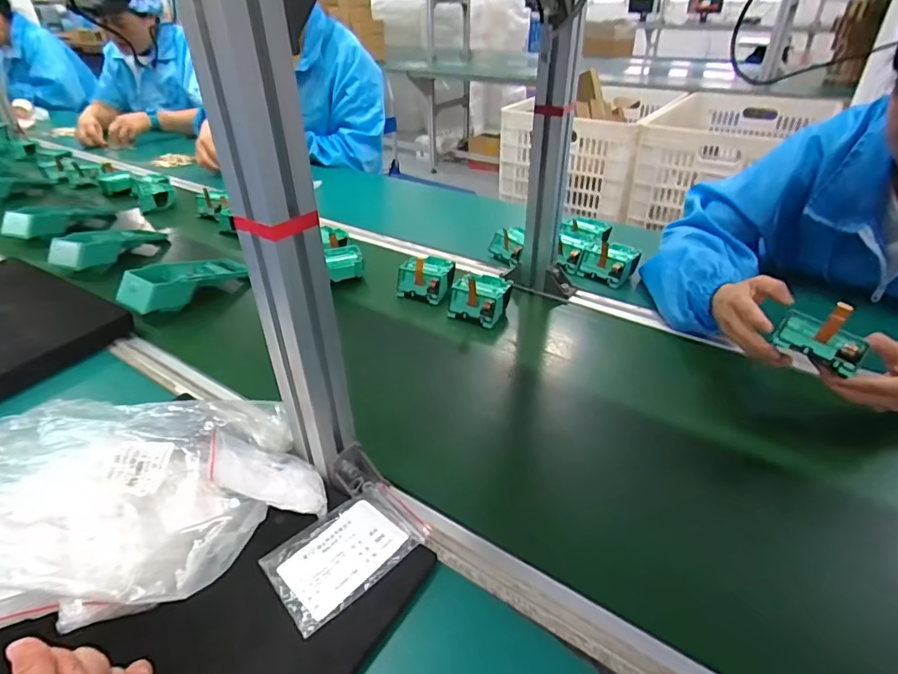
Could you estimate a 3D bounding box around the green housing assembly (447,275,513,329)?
[{"bbox_3d":[0.046,-0.058,0.727,0.079,0.048,0.076,16,37,25],"label":"green housing assembly"}]

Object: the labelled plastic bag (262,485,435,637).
[{"bbox_3d":[-0.082,0.174,0.410,0.122,0.008,0.076,-29,42,-33],"label":"labelled plastic bag"}]

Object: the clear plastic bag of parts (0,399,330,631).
[{"bbox_3d":[-0.260,0.126,0.415,0.284,0.078,0.218,-7,34,-9],"label":"clear plastic bag of parts"}]

